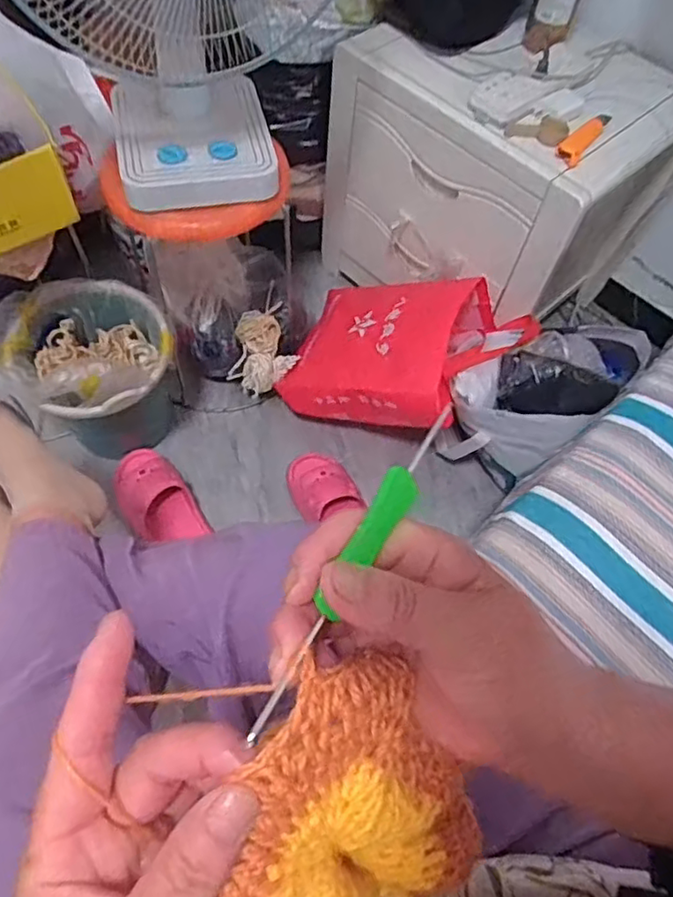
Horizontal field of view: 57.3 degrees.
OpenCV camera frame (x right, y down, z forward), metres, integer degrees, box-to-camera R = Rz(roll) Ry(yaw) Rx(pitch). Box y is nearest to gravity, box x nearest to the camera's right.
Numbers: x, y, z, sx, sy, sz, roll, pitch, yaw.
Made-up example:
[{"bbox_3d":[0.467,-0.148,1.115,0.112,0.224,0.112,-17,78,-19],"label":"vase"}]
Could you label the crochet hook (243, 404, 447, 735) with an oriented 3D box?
[{"bbox_3d":[0.011,0.035,0.223,0.011,0.010,0.147,26,56,14],"label":"crochet hook"}]

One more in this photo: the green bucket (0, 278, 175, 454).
[{"bbox_3d":[-0.398,-0.110,1.079,0.239,0.273,0.251,2,61,-4],"label":"green bucket"}]

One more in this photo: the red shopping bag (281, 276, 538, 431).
[{"bbox_3d":[0.121,-0.172,1.122,0.420,0.128,0.294,8,68,31],"label":"red shopping bag"}]

